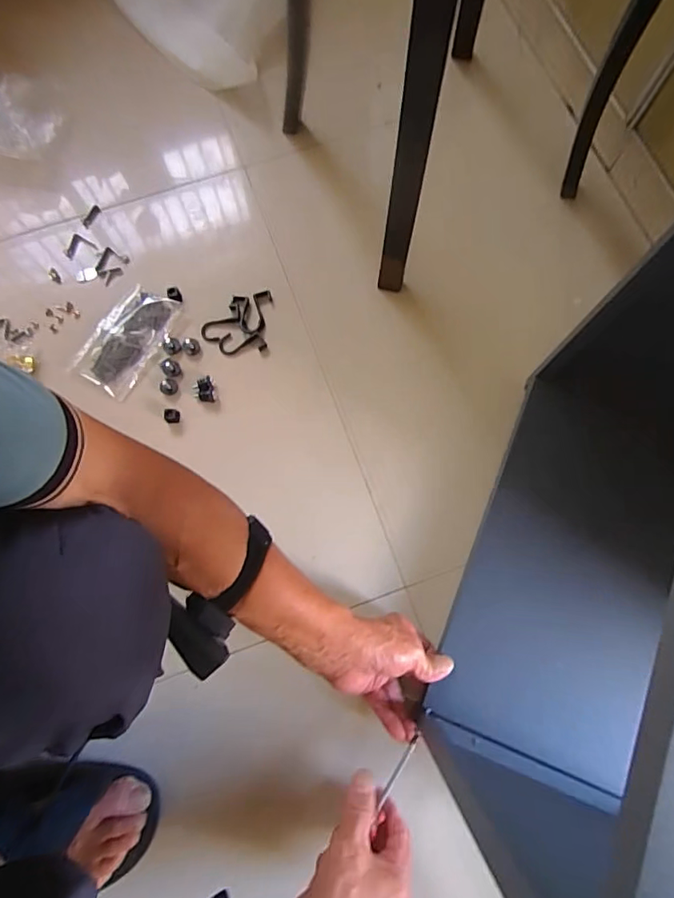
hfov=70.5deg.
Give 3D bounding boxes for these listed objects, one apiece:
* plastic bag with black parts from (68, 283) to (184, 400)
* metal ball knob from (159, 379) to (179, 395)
[{"bbox_3d":[-0.259,-0.136,0.594,0.086,0.012,0.137,32,77,7],"label":"plastic bag with black parts"},{"bbox_3d":[-0.203,-0.075,0.575,0.019,0.013,0.021,42,80,11],"label":"metal ball knob"}]

